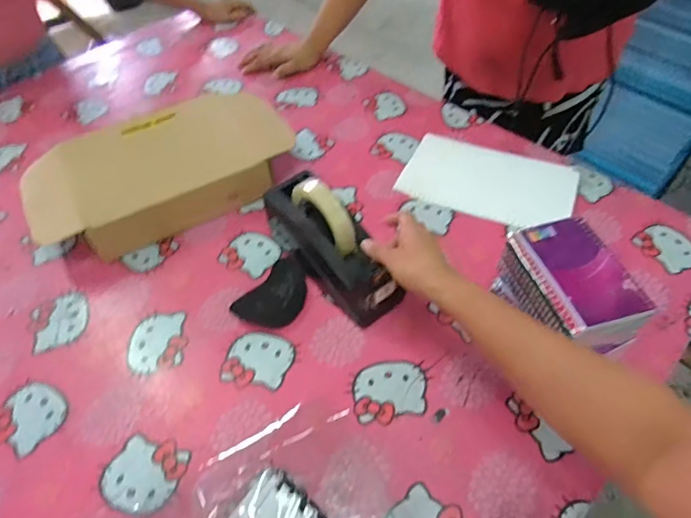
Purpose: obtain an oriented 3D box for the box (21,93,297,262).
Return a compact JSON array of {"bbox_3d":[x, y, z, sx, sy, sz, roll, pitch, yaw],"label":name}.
[{"bbox_3d":[-0.270,-0.134,0.698,0.367,0.098,0.180,-27,56,-16],"label":"box"}]

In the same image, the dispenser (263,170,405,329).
[{"bbox_3d":[-0.018,-0.024,0.575,0.070,0.126,0.205,-32,57,-19],"label":"dispenser"}]

